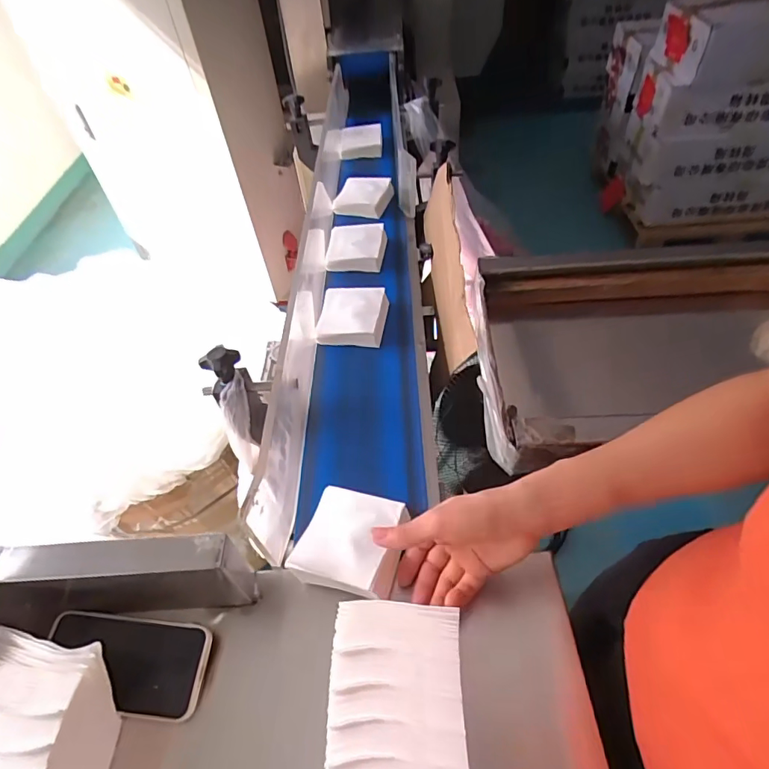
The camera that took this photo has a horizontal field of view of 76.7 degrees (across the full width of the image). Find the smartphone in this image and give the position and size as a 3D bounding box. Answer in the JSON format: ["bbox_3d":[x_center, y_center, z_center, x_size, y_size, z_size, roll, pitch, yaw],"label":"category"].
[{"bbox_3d":[-0.232,0.248,0.434,0.145,0.011,0.073,6,55,3],"label":"smartphone"}]

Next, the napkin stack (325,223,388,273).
[{"bbox_3d":[-0.047,-0.235,0.821,0.092,0.030,0.105,1,50,7],"label":"napkin stack"}]

